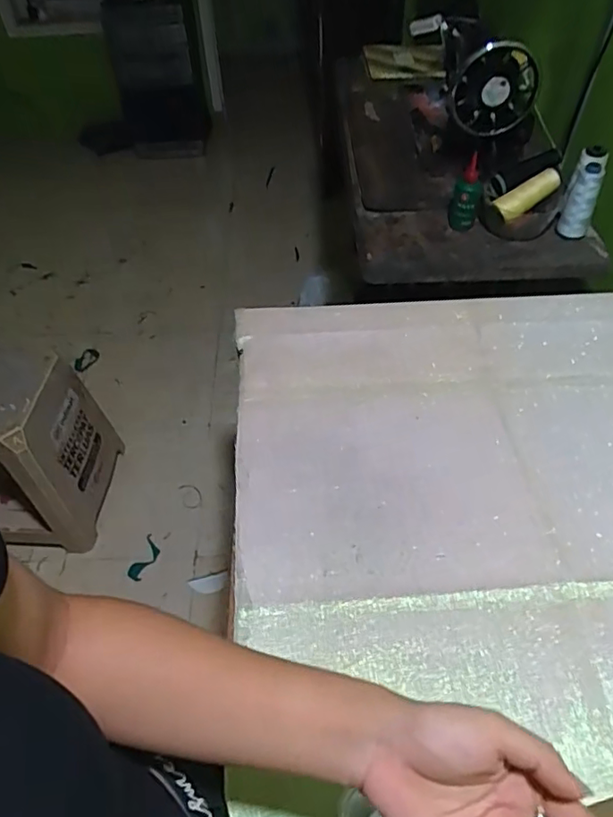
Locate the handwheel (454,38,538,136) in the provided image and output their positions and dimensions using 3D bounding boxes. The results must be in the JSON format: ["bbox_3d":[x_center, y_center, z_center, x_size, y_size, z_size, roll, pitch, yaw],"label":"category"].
[{"bbox_3d":[0.294,-0.496,0.900,0.131,0.123,0.027,0,50,2],"label":"handwheel"}]

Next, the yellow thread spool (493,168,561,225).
[{"bbox_3d":[0.349,-0.337,0.903,0.108,0.032,0.034,-33,52,4],"label":"yellow thread spool"}]

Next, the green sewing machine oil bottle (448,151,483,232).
[{"bbox_3d":[0.252,-0.337,0.911,0.046,0.112,0.044,14,51,15],"label":"green sewing machine oil bottle"}]

